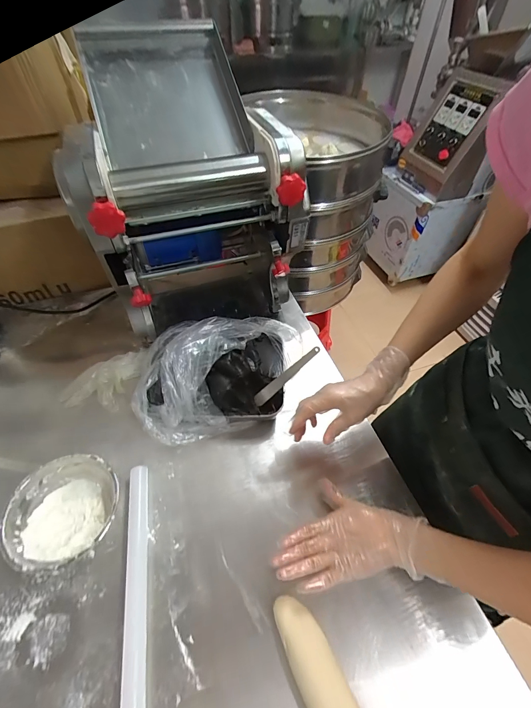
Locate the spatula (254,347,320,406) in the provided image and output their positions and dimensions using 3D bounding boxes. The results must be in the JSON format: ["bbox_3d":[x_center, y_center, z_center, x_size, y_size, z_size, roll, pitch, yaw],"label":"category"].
[{"bbox_3d":[0.037,0.040,0.575,0.149,0.008,0.021,-42,94,8],"label":"spatula"}]

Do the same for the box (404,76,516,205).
[{"bbox_3d":[0.861,-1.008,1.489,0.217,0.407,0.344,-15,53,-12],"label":"box"}]

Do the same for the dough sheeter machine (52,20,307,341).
[{"bbox_3d":[-0.157,-0.289,0.655,0.348,0.465,0.393,-16,54,-13],"label":"dough sheeter machine"}]

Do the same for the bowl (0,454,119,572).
[{"bbox_3d":[-0.286,0.227,0.465,0.144,0.056,0.137,0,52,-1],"label":"bowl"}]

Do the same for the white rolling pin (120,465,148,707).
[{"bbox_3d":[-0.171,0.313,0.418,0.030,0.027,0.319,-9,52,-8],"label":"white rolling pin"}]

